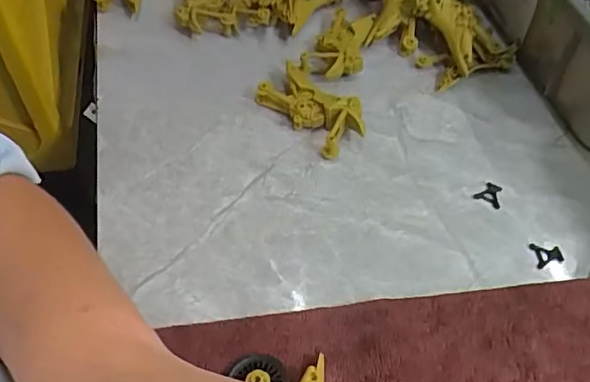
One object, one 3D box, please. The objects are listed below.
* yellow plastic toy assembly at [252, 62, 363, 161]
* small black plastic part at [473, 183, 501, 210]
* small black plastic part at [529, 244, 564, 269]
[{"bbox_3d":[0.013,-0.073,0.488,0.046,0.028,0.101,-32,59,-25],"label":"yellow plastic toy assembly"},{"bbox_3d":[0.152,0.002,0.448,0.020,0.004,0.021,25,54,17],"label":"small black plastic part"},{"bbox_3d":[0.182,0.046,0.414,0.020,0.005,0.019,-5,52,-7],"label":"small black plastic part"}]

